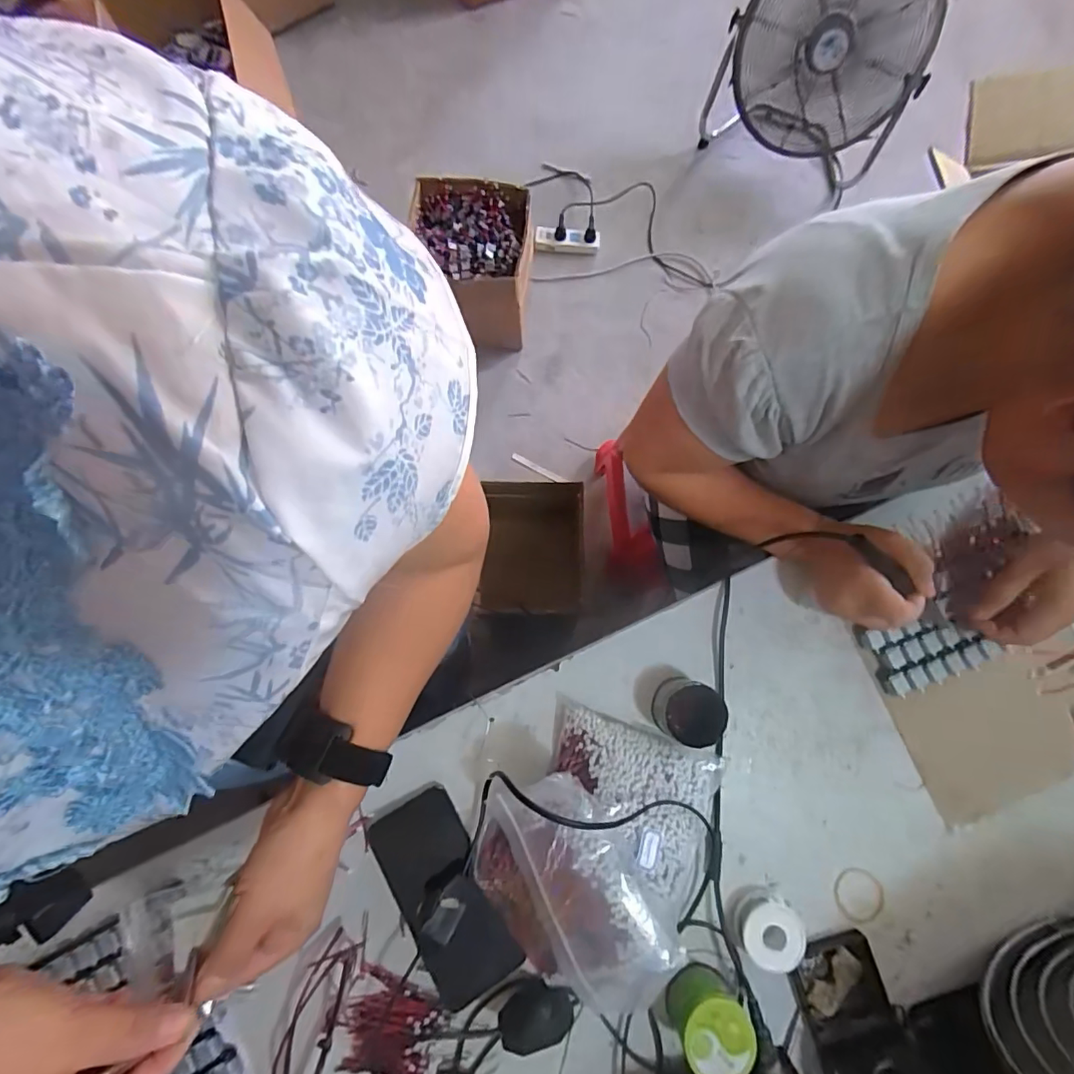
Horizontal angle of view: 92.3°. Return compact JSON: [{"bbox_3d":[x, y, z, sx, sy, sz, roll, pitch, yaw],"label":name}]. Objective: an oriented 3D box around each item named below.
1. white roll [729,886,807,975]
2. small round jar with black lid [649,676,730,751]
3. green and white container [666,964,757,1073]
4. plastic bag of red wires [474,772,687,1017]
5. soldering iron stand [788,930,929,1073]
[{"bbox_3d":[0.205,0.347,0.456,0.058,0.025,0.052,30,79,6],"label":"white roll"},{"bbox_3d":[0.140,0.163,0.481,0.051,0.058,0.053,0,78,0],"label":"small round jar with black lid"},{"bbox_3d":[0.145,0.403,0.430,0.057,0.056,0.054,0,78,0],"label":"green and white container"},{"bbox_3d":[0.016,0.286,0.432,0.125,0.099,0.177,-32,80,-7],"label":"plastic bag of red wires"},{"bbox_3d":[0.282,0.432,0.415,0.083,0.077,0.163,-19,78,-5],"label":"soldering iron stand"}]

